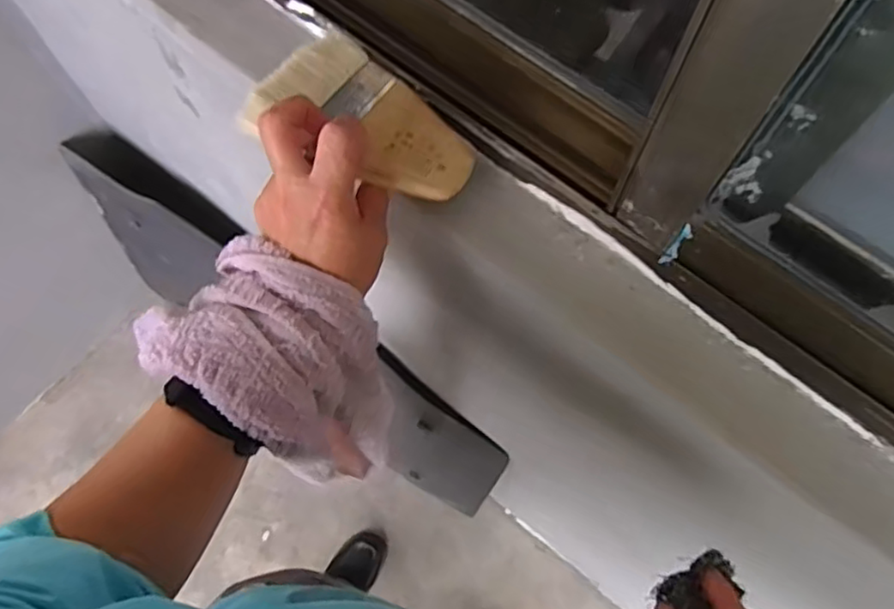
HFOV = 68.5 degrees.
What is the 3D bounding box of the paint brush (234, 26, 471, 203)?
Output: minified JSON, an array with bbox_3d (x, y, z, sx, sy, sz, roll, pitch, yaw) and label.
[{"bbox_3d":[-0.047,-0.111,0.414,0.132,0.014,0.094,32,61,1],"label":"paint brush"}]

